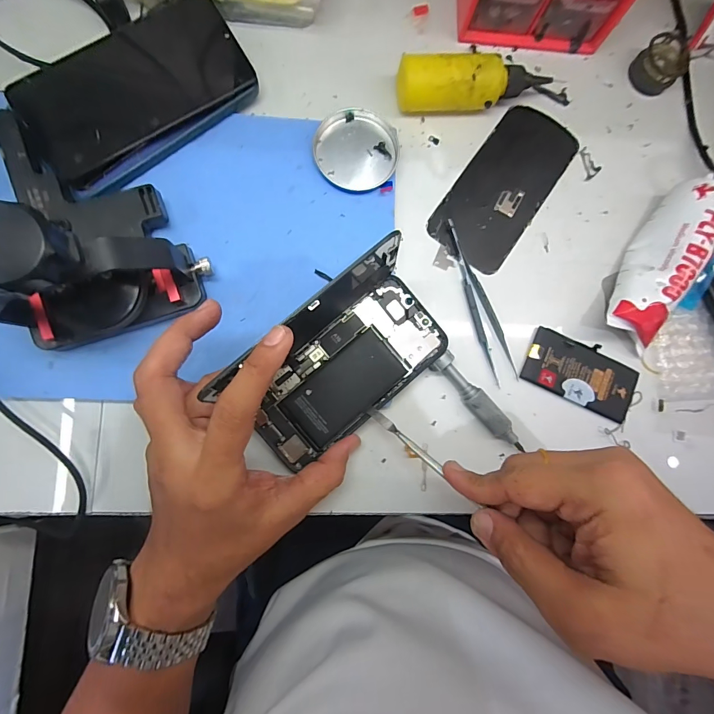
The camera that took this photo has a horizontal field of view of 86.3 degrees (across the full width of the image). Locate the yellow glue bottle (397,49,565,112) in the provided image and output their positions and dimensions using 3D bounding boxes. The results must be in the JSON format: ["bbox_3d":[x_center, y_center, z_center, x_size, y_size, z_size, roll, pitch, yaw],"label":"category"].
[{"bbox_3d":[0.106,-0.214,0.303,0.148,0.036,0.031,-4,85,-5],"label":"yellow glue bottle"}]

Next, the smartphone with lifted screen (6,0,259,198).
[{"bbox_3d":[-0.160,-0.195,0.280,0.157,0.024,0.089,-38,88,-7],"label":"smartphone with lifted screen"}]

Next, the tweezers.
[{"bbox_3d":[0.094,-0.043,0.295,0.019,0.006,0.129,-20,86,-6],"label":"tweezers"}]

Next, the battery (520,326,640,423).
[{"bbox_3d":[0.175,0.013,0.295,0.089,0.005,0.047,24,83,-1],"label":"battery"}]

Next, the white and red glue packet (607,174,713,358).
[{"bbox_3d":[0.238,-0.075,0.294,0.045,0.034,0.136,30,83,-1],"label":"white and red glue packet"}]

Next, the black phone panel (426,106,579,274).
[{"bbox_3d":[0.122,-0.141,0.312,0.069,0.004,0.144,35,83,0],"label":"black phone panel"}]

